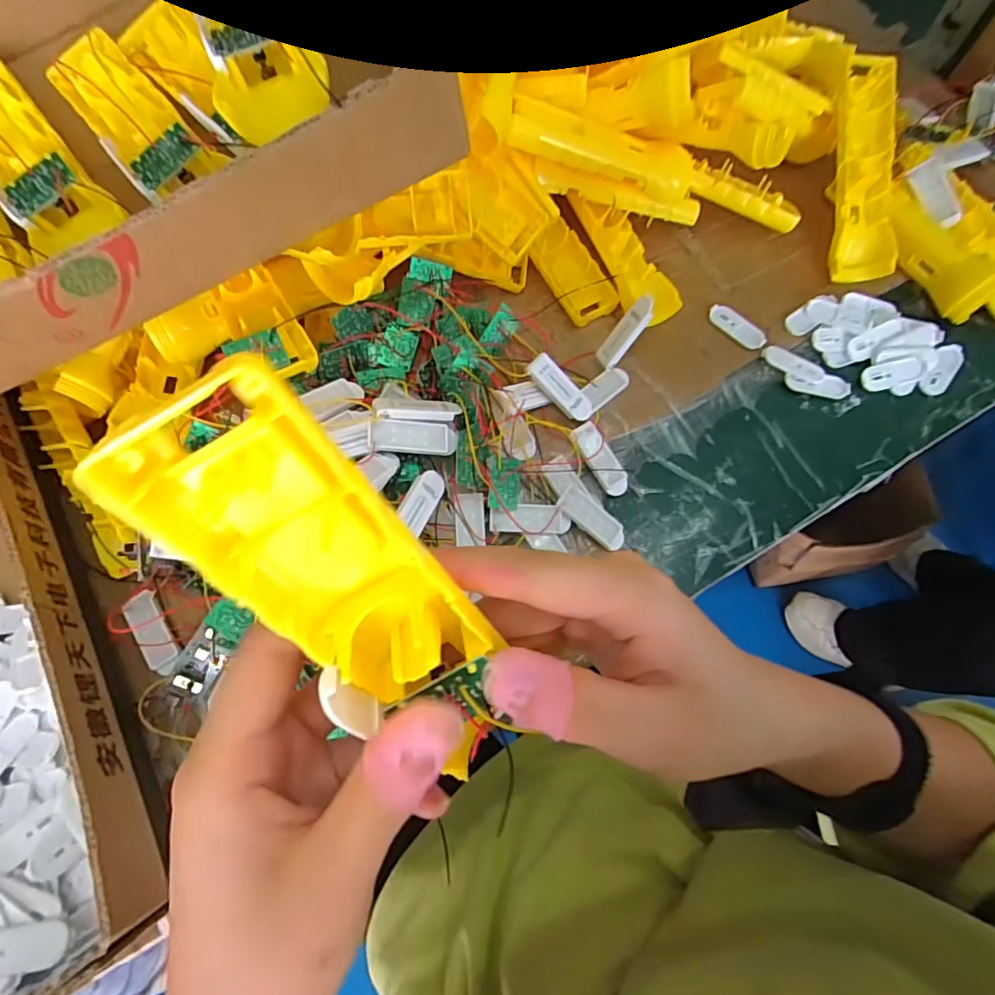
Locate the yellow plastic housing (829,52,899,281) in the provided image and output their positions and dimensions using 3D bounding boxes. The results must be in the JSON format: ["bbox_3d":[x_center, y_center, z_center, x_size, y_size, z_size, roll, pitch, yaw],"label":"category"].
[{"bbox_3d":[0.288,-0.265,0.420,0.047,0.033,0.174,0,93,-1],"label":"yellow plastic housing"}]

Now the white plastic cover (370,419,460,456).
[{"bbox_3d":[-0.054,-0.039,0.341,0.056,0.005,0.022,3,72,-20],"label":"white plastic cover"}]

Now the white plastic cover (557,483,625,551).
[{"bbox_3d":[0.069,0.015,0.378,0.056,0.005,0.021,42,77,-6],"label":"white plastic cover"}]

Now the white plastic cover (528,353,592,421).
[{"bbox_3d":[0.047,-0.081,0.391,0.057,0.004,0.021,46,78,-6],"label":"white plastic cover"}]

